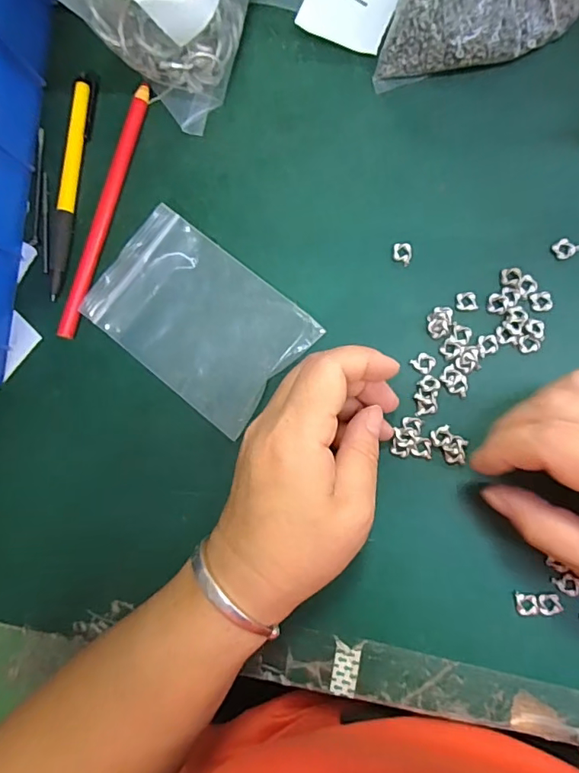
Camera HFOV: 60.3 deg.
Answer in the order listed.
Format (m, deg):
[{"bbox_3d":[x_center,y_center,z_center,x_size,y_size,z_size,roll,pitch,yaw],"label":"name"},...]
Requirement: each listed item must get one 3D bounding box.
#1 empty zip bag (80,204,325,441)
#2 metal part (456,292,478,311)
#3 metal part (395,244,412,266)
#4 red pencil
[{"bbox_3d":[-0.051,-0.039,0.281,0.118,0.008,0.080,39,92,9],"label":"empty zip bag"},{"bbox_3d":[0.094,-0.045,0.265,0.011,0.004,0.010,-5,85,8],"label":"metal part"},{"bbox_3d":[0.062,-0.072,0.273,0.009,0.004,0.013,1,85,8],"label":"metal part"},{"bbox_3d":[-0.110,-0.104,0.294,0.012,0.007,0.154,14,87,9],"label":"red pencil"}]

